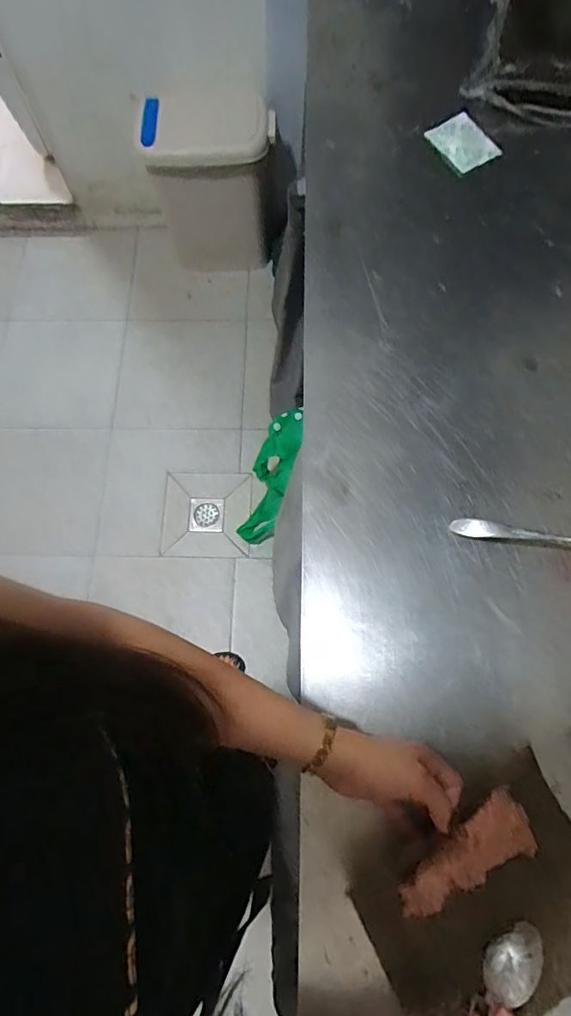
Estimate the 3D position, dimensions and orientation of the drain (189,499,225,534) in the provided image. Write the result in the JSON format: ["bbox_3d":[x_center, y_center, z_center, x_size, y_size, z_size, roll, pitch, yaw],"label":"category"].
[{"bbox_3d":[-0.225,0.021,1.394,0.099,0.011,0.103,0,73,1],"label":"drain"}]

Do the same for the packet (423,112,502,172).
[{"bbox_3d":[0.245,-0.505,0.674,0.064,0.012,0.085,-40,87,-2],"label":"packet"}]

